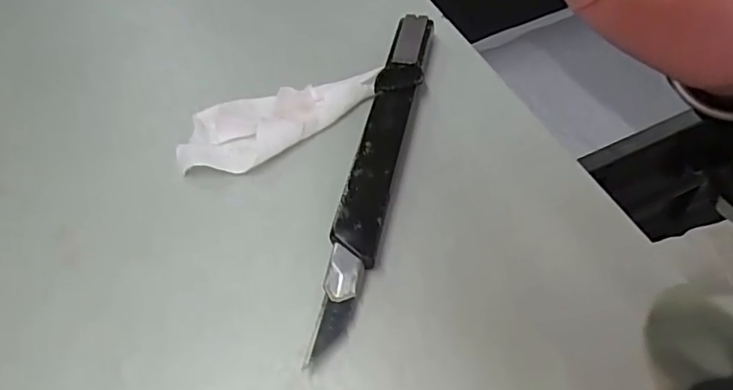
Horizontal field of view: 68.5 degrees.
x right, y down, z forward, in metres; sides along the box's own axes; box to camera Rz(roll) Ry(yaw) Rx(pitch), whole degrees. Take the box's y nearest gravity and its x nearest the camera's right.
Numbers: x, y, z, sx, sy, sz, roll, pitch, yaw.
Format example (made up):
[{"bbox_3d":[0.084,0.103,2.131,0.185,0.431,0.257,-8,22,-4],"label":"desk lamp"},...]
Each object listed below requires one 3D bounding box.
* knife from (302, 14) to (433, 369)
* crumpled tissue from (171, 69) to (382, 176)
[{"bbox_3d":[0.005,-0.016,0.189,0.015,0.013,0.147,7,50,12],"label":"knife"},{"bbox_3d":[-0.032,-0.028,0.205,0.077,0.010,0.031,-13,49,-5],"label":"crumpled tissue"}]

